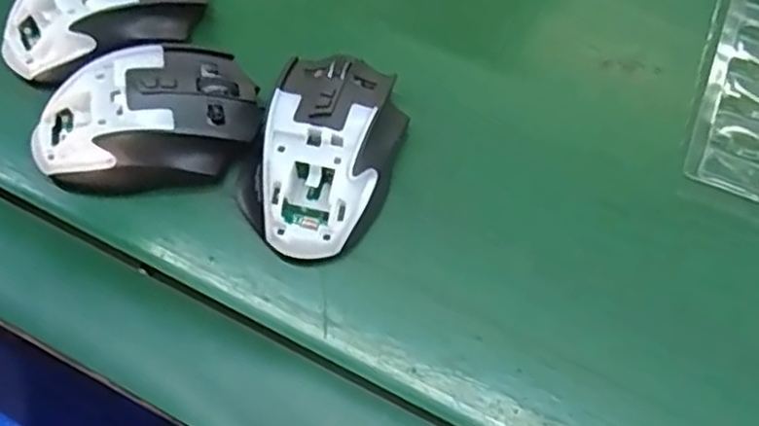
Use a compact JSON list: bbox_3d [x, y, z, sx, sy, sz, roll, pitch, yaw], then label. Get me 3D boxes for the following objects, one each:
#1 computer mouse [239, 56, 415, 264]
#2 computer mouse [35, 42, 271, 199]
[{"bbox_3d":[-0.028,-0.033,0.355,0.074,0.037,0.112,19,66,9],"label":"computer mouse"},{"bbox_3d":[-0.121,-0.051,0.363,0.116,0.036,0.069,-9,64,-4],"label":"computer mouse"}]

